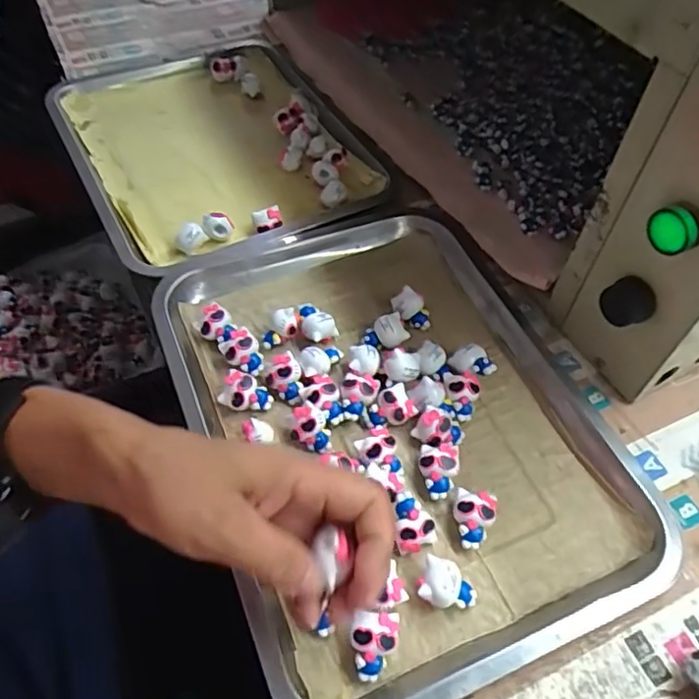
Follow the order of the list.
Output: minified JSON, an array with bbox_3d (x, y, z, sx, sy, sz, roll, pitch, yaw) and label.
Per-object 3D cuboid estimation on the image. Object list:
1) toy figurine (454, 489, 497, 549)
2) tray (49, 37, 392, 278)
[{"bbox_3d":[0.076,0.105,0.374,0.024,0.021,0.032,14,55,8],"label":"toy figurine"},{"bbox_3d":[-0.142,-0.222,0.627,0.268,0.034,0.355,-24,58,-18],"label":"tray"}]

